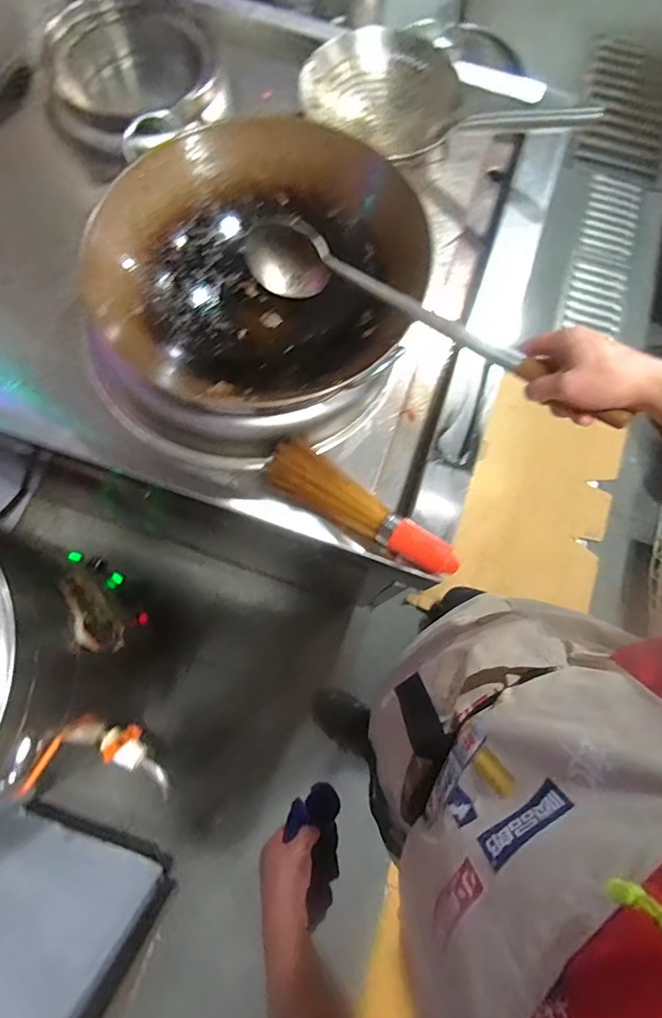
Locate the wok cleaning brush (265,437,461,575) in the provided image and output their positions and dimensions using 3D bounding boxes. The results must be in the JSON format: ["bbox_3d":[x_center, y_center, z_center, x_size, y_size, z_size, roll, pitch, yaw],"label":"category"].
[{"bbox_3d":[0.043,-0.005,0.708,0.297,0.066,0.070,32,75,7],"label":"wok cleaning brush"}]

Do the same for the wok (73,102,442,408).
[{"bbox_3d":[-0.114,-0.360,0.767,0.461,0.164,0.427,1,74,-2],"label":"wok"}]

